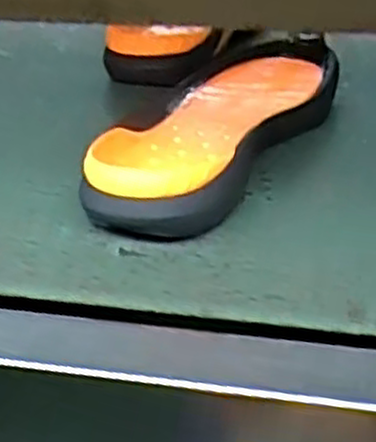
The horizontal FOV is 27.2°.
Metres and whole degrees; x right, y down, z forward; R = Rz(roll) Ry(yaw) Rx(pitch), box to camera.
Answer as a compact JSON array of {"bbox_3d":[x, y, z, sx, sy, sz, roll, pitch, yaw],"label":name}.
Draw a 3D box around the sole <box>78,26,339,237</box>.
[{"bbox_3d":[0.023,-0.069,0.581,0.114,0.046,0.281,14,35,26],"label":"sole"}]

